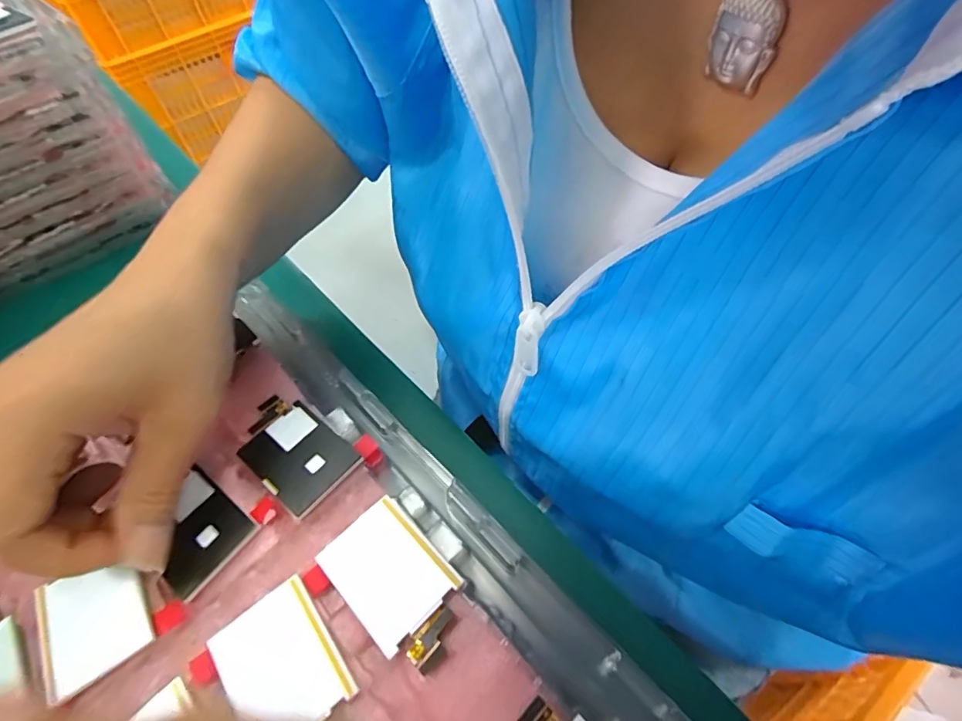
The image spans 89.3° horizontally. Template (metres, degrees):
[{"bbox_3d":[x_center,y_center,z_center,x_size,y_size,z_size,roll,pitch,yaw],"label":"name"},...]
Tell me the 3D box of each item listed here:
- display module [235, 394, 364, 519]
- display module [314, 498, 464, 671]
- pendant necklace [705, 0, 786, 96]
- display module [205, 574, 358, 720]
[{"bbox_3d":[-0.084,0.039,0.216,0.058,0.004,0.035,30,61,26],"label":"display module"},{"bbox_3d":[-0.031,0.081,0.178,0.035,0.004,0.057,-40,60,-22],"label":"display module"},{"bbox_3d":[0.077,-0.098,0.141,0.005,0.043,0.020,-34,58,-18],"label":"pendant necklace"},{"bbox_3d":[-0.068,0.104,0.167,0.034,0.006,0.045,-37,59,-20],"label":"display module"}]

